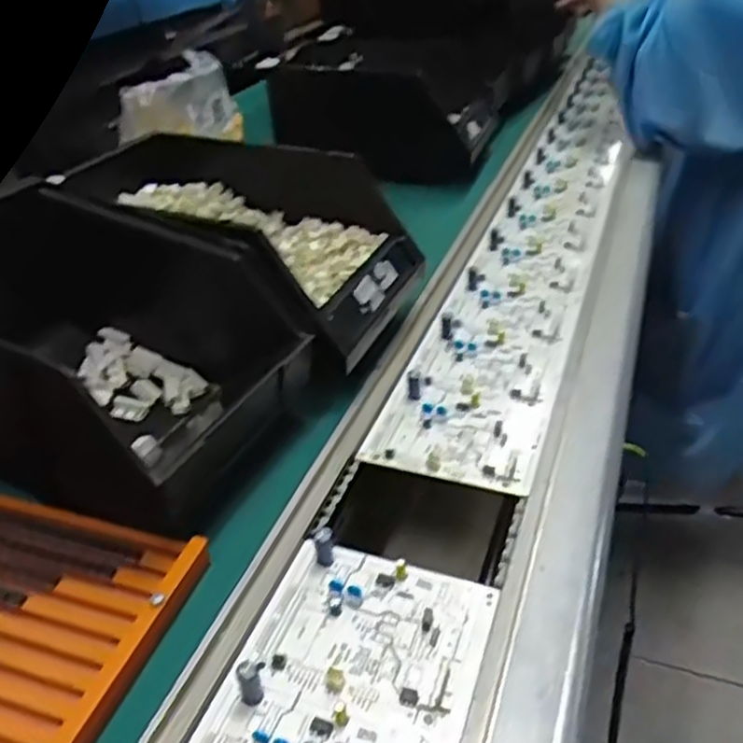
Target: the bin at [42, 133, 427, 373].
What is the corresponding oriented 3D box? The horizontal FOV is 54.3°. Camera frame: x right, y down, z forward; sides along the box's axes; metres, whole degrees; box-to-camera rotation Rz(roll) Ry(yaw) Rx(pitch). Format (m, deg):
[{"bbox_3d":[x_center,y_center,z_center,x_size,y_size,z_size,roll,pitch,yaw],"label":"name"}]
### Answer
[{"bbox_3d":[-0.103,-0.103,0.555,0.250,0.090,0.162,10,37,18],"label":"bin"}]

